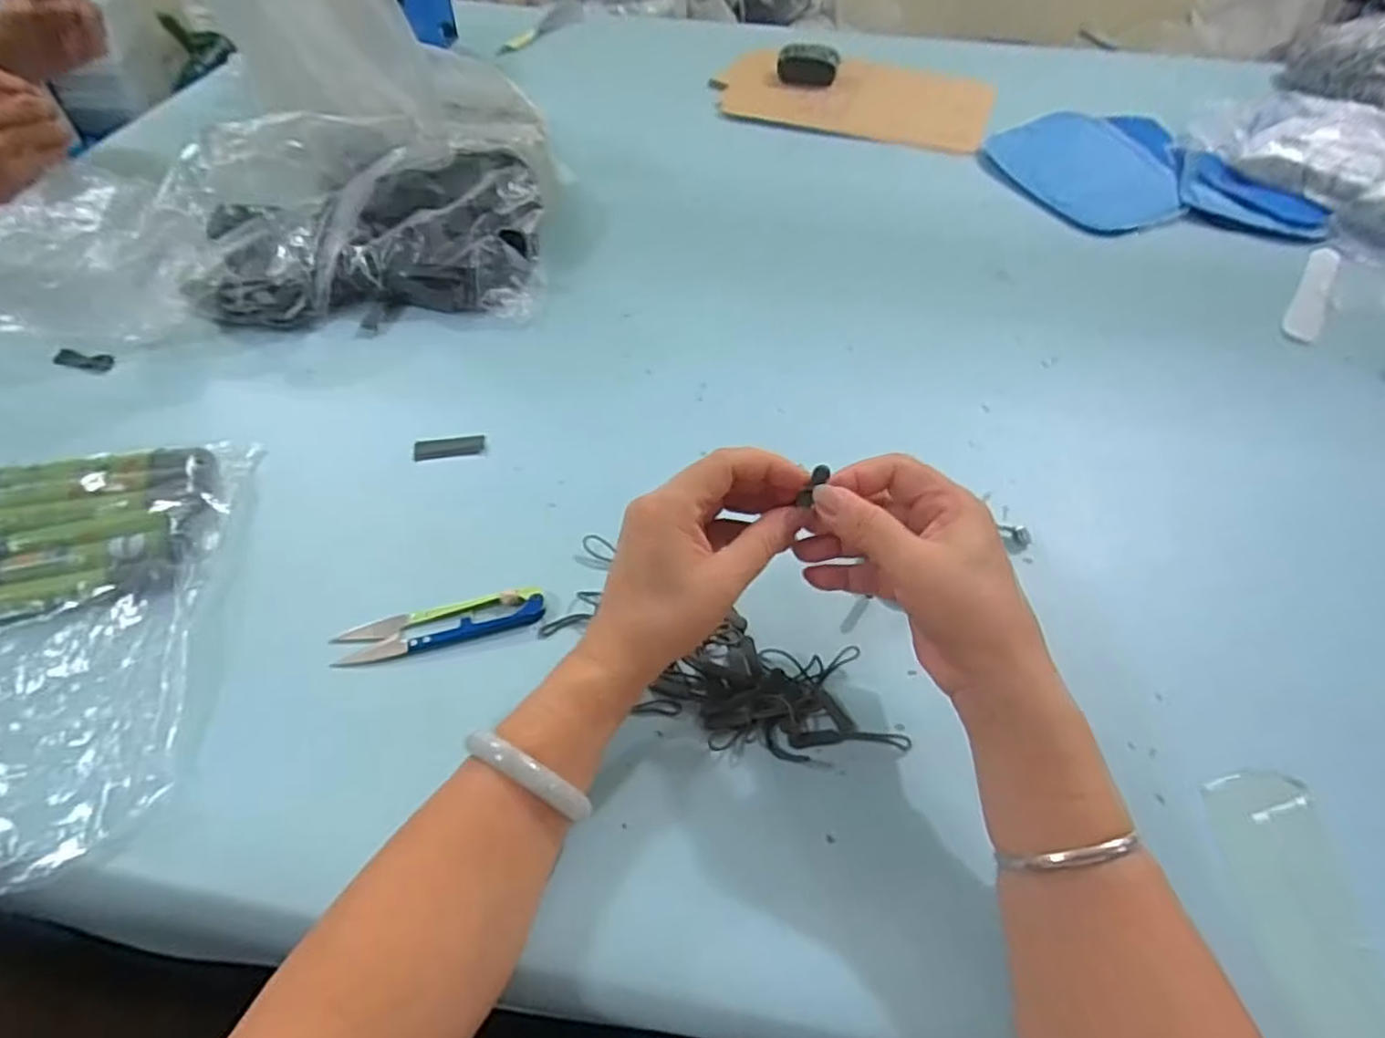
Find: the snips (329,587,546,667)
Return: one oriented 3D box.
[{"bbox_3d":[-0.148,0.062,0.414,0.117,0.007,0.027,-12,54,-12],"label":"snips"}]

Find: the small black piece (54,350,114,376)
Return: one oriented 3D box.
[{"bbox_3d":[-0.485,-0.127,0.557,0.047,0.004,0.021,13,53,8],"label":"small black piece"}]

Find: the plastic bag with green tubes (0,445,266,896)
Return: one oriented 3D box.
[{"bbox_3d":[-0.363,0.061,0.397,0.158,0.021,0.271,-7,53,-8],"label":"plastic bag with green tubes"}]

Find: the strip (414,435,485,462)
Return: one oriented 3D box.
[{"bbox_3d":[-0.177,-0.053,0.509,0.049,0.004,0.018,-9,53,-9],"label":"strip"}]

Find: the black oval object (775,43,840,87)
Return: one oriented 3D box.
[{"bbox_3d":[0.144,-0.570,0.875,0.076,0.037,0.030,11,52,6],"label":"black oval object"}]

